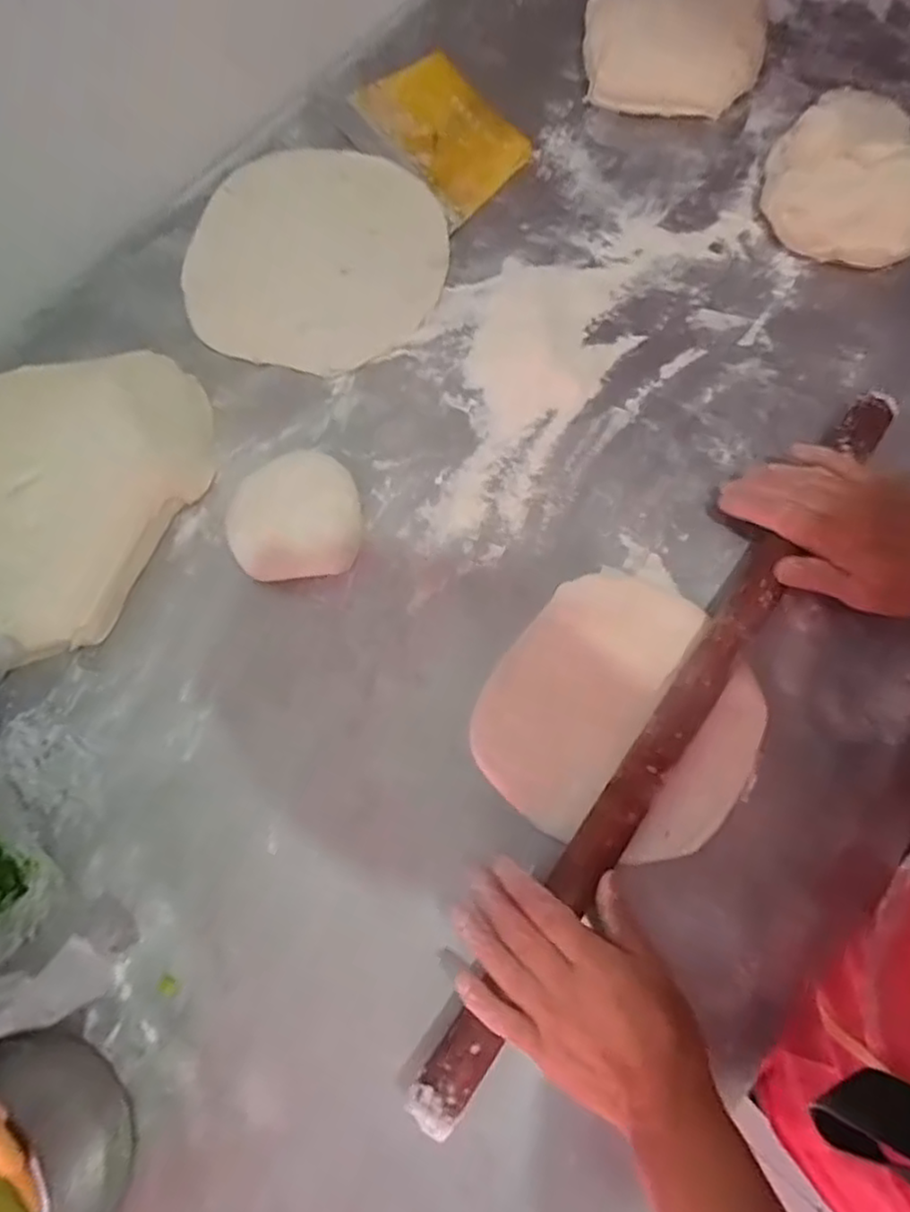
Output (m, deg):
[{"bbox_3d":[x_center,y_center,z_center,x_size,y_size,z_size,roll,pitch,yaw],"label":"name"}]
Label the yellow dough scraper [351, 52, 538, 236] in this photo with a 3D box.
[{"bbox_3d":[-0.009,-0.444,0.630,0.099,0.011,0.186,-33,73,2],"label":"yellow dough scraper"}]

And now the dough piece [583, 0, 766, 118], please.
[{"bbox_3d":[0.204,-0.520,0.625,0.159,0.059,0.125,3,72,3],"label":"dough piece"}]

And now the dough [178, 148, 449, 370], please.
[{"bbox_3d":[-0.116,-0.307,0.589,0.206,0.018,0.220,1,78,-6],"label":"dough"}]

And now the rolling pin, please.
[{"bbox_3d":[0.146,0.068,0.441,0.029,0.027,0.554,34,76,12],"label":"rolling pin"}]

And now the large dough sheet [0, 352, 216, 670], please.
[{"bbox_3d":[-0.302,-0.094,0.505,0.182,0.070,0.255,26,75,10],"label":"large dough sheet"}]

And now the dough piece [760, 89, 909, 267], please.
[{"bbox_3d":[0.334,-0.358,0.570,0.127,0.061,0.122,12,73,6],"label":"dough piece"}]

